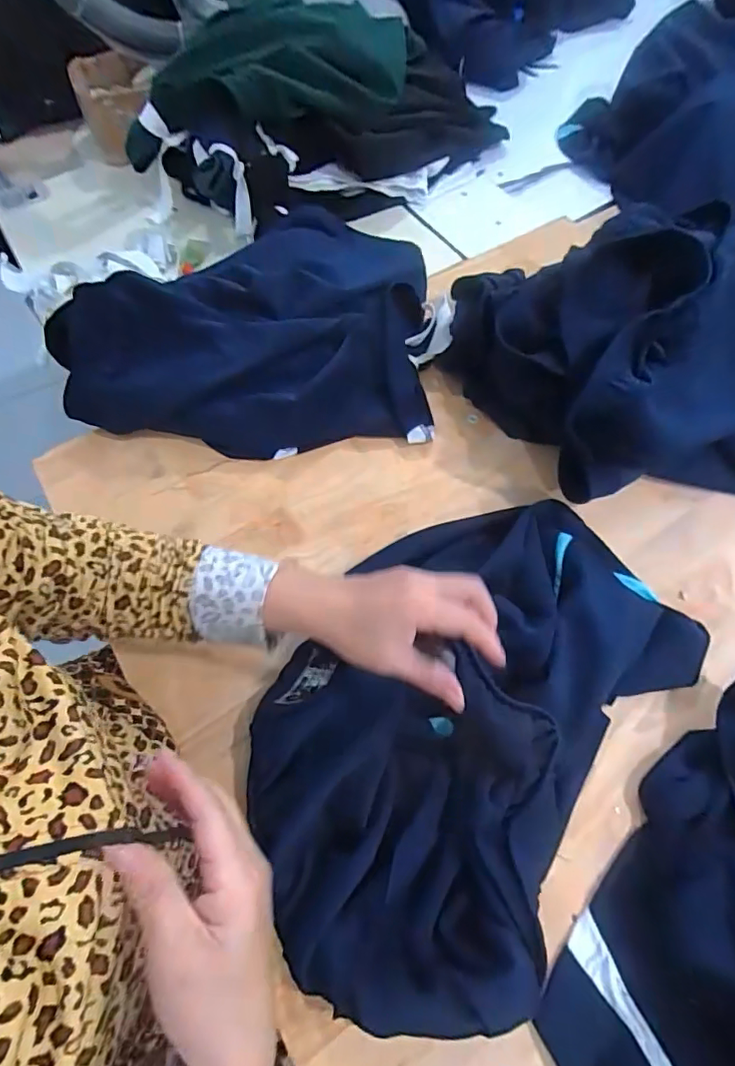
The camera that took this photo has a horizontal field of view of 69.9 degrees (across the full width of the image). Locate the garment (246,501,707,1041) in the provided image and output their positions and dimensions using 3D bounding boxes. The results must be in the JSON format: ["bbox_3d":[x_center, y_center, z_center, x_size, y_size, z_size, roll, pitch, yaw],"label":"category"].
[{"bbox_3d":[0.075,0.131,0.421,0.267,0.061,0.404,37,68,18],"label":"garment"}]

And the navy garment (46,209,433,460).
[{"bbox_3d":[-0.127,-0.271,0.616,0.395,0.126,0.362,0,62,0],"label":"navy garment"}]

